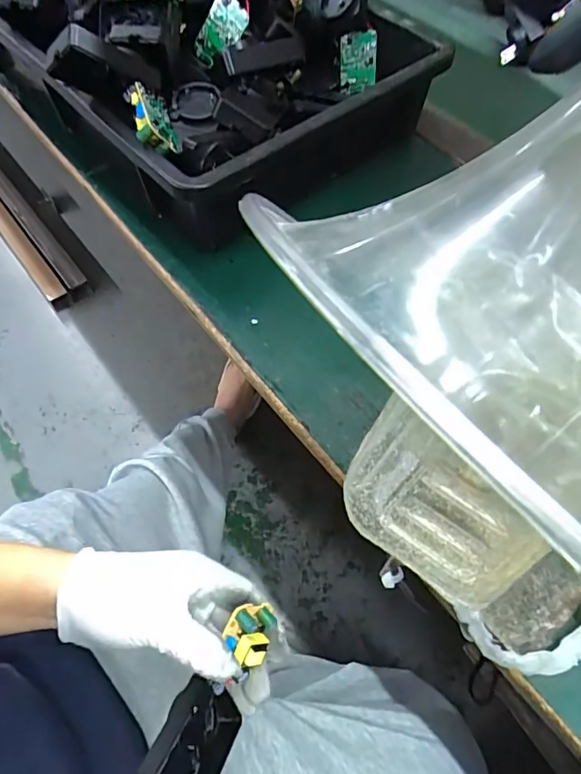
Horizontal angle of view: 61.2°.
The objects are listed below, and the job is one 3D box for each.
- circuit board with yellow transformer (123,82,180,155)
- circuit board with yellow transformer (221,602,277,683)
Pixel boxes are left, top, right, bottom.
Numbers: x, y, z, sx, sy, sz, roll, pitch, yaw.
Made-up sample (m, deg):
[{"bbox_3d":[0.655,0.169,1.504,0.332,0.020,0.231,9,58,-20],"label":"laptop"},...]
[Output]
[{"bbox_3d":[-0.103,-0.195,0.363,0.018,0.033,0.049,-29,69,27],"label":"circuit board with yellow transformer"},{"bbox_3d":[-0.026,0.153,0.304,0.028,0.020,0.032,28,52,-10],"label":"circuit board with yellow transformer"}]

